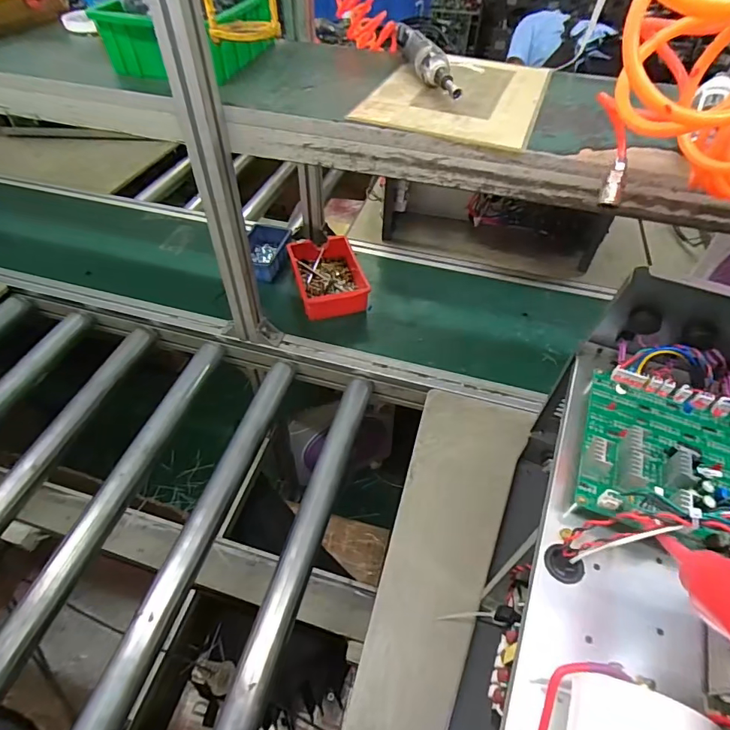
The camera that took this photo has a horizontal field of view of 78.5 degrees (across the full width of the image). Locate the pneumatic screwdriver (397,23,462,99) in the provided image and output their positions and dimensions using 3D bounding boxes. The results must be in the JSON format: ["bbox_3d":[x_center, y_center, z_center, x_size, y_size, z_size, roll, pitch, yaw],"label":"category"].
[{"bbox_3d":[0.088,-0.410,0.604,0.035,0.035,0.183,-13,52,-13],"label":"pneumatic screwdriver"}]

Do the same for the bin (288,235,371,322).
[{"bbox_3d":[-0.077,-0.179,0.919,0.134,0.058,0.197,-11,51,-11],"label":"bin"}]

